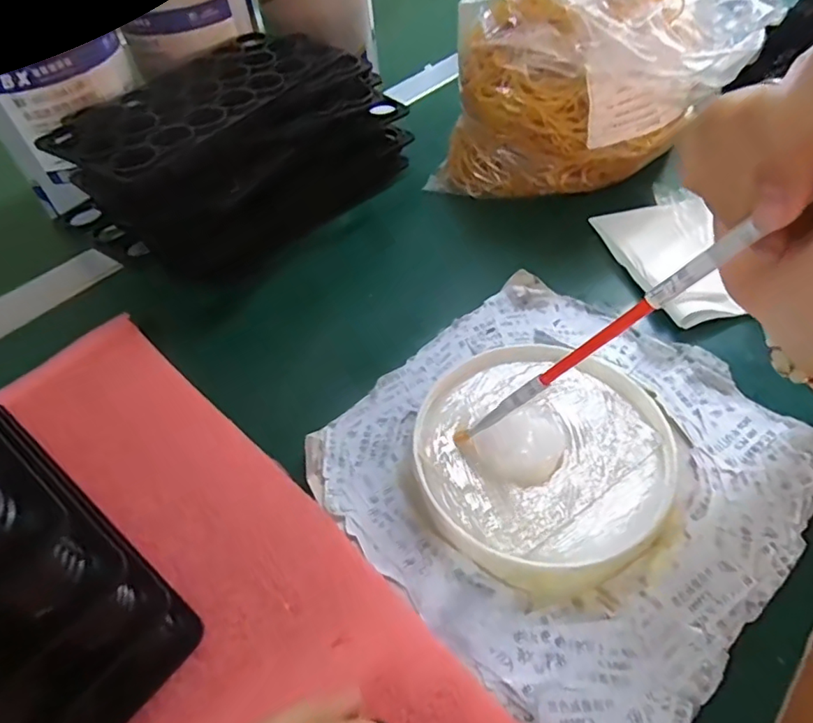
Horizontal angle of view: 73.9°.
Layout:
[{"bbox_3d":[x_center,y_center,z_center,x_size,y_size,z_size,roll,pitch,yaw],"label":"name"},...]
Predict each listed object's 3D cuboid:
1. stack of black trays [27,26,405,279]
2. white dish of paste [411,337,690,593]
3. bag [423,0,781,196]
[{"bbox_3d":[-0.116,-0.155,0.401,0.251,0.098,0.132,-37,56,-23],"label":"stack of black trays"},{"bbox_3d":[0.064,0.042,0.258,0.119,0.023,0.116,-3,49,3],"label":"white dish of paste"},{"bbox_3d":[0.155,-0.241,0.405,0.173,0.152,0.255,27,57,26],"label":"bag"}]

